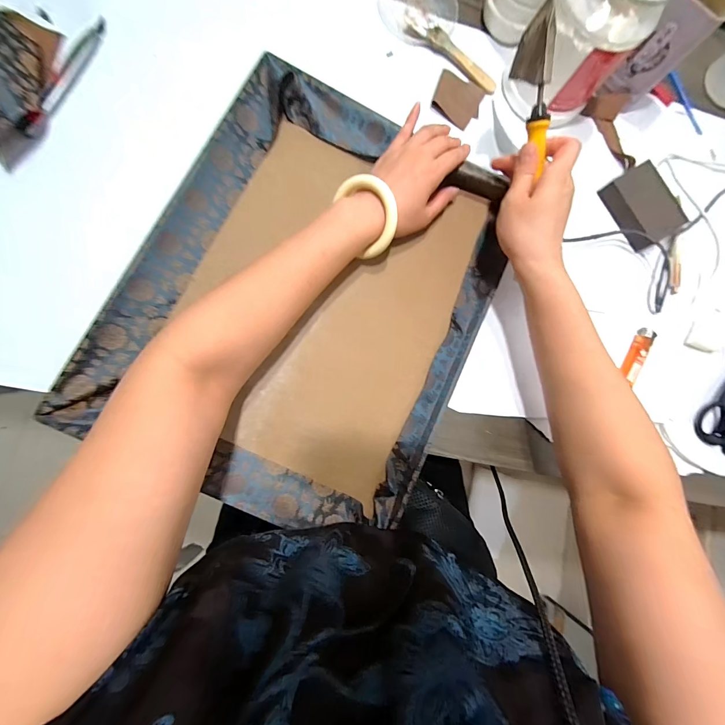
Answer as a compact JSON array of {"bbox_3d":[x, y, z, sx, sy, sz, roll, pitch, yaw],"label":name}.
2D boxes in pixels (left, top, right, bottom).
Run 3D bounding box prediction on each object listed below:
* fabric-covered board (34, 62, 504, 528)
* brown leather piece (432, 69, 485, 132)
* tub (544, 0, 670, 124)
[{"bbox_3d":[-0.049,-0.070,0.362,0.348,0.034,0.427,25,82,-5],"label":"fabric-covered board"},{"bbox_3d":[0.120,-0.331,0.419,0.060,0.005,0.061,18,82,-5],"label":"brown leather piece"},{"bbox_3d":[0.246,-0.363,0.367,0.106,0.151,0.101,1,84,-7],"label":"tub"}]

